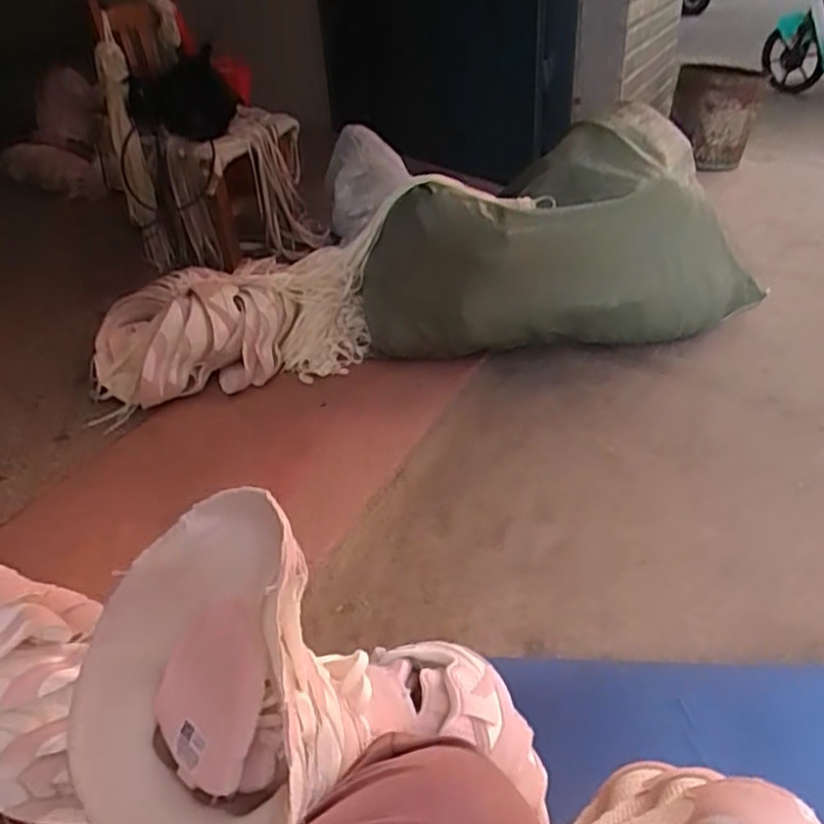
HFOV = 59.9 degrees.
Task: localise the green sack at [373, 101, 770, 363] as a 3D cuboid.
[{"bbox_3d":[0.303,-0.331,1.408,0.796,0.349,0.330,-3,36,-2],"label":"green sack"}]

